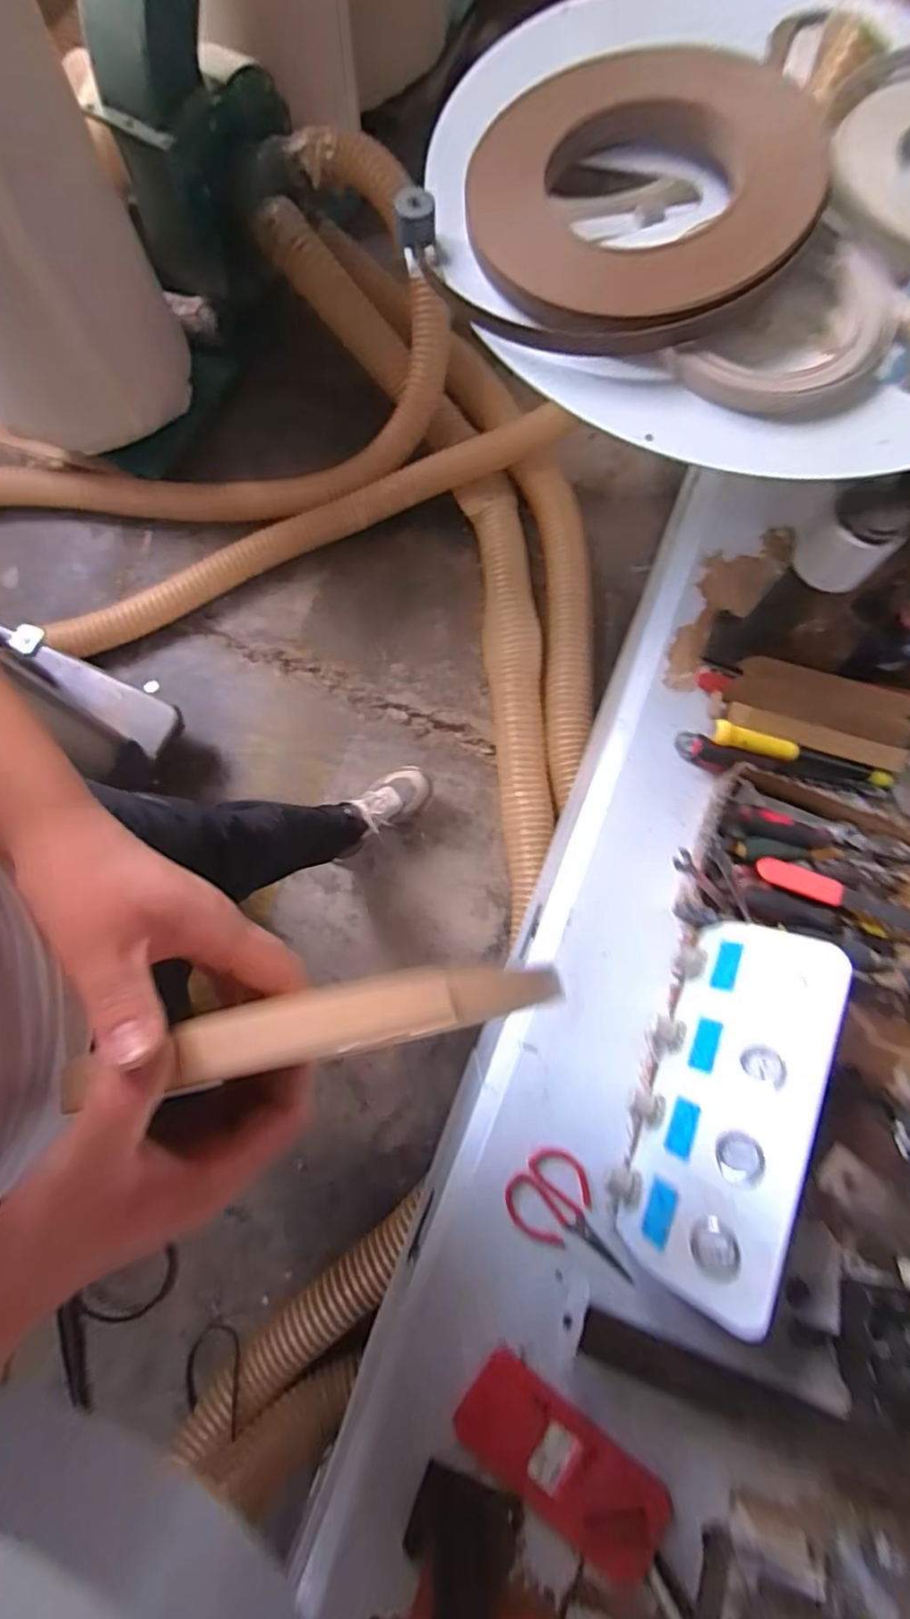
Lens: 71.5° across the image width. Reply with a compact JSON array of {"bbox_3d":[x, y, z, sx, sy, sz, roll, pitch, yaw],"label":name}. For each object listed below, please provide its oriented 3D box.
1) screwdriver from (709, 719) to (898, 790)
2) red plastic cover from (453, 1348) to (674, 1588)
[{"bbox_3d":[0.466,-0.072,0.851,0.249,0.028,0.030,15,78,-5],"label":"screwdriver"},{"bbox_3d":[0.124,0.746,0.716,0.256,0.040,0.110,37,80,7],"label":"red plastic cover"}]

